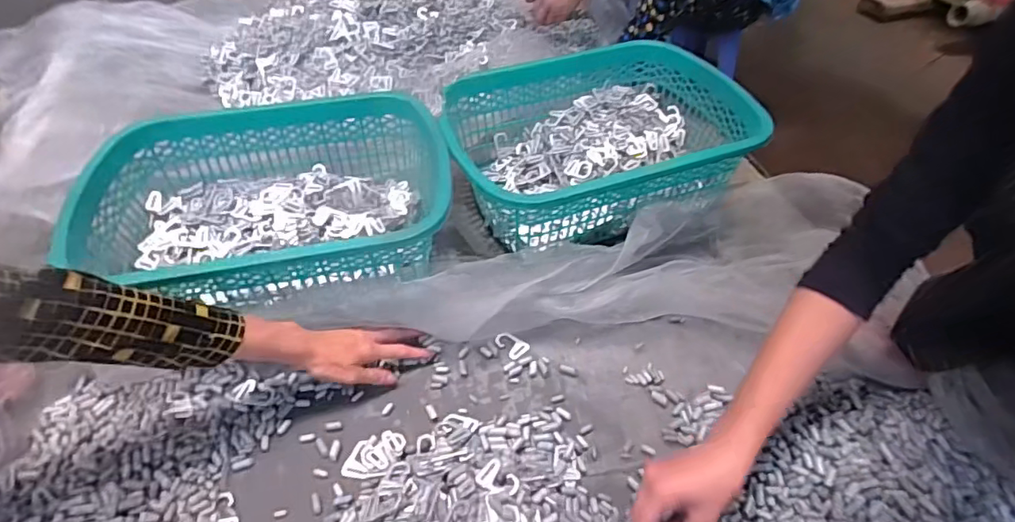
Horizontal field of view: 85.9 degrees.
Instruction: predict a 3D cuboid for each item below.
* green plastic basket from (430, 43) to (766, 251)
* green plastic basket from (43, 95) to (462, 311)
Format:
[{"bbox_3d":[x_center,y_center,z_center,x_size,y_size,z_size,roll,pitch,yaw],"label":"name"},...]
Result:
[{"bbox_3d":[0.129,-0.189,0.879,0.446,0.147,0.327,-13,49,-11],"label":"green plastic basket"},{"bbox_3d":[-0.311,-0.068,0.768,0.450,0.152,0.345,-9,48,-8],"label":"green plastic basket"}]

